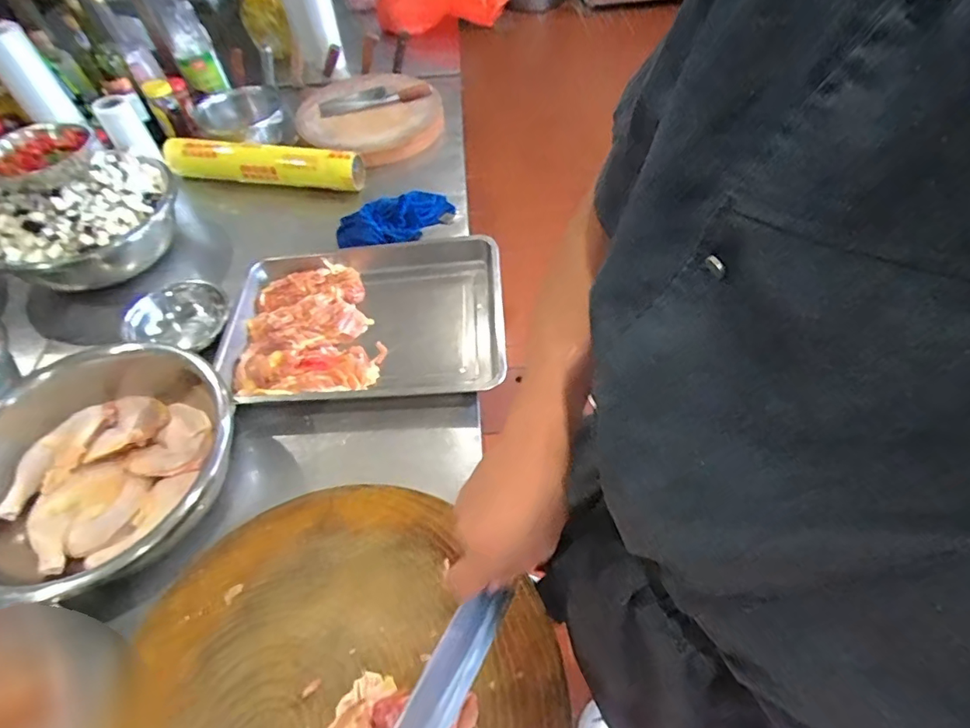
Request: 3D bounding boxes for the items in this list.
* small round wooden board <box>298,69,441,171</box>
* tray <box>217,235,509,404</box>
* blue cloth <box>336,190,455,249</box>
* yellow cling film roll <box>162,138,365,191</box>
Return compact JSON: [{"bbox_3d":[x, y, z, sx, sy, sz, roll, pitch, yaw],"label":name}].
[{"bbox_3d":[-0.304,-0.664,1.334,0.377,0.059,0.411,-34,59,-21],"label":"small round wooden board"},{"bbox_3d":[-0.218,-0.082,0.910,0.500,0.071,0.347,-4,53,0],"label":"tray"},{"bbox_3d":[-0.190,-0.314,1.085,0.255,0.058,0.105,-22,55,-13],"label":"blue cloth"},{"bbox_3d":[-0.516,-0.474,1.188,0.449,0.095,0.096,7,54,8],"label":"yellow cling film roll"}]

